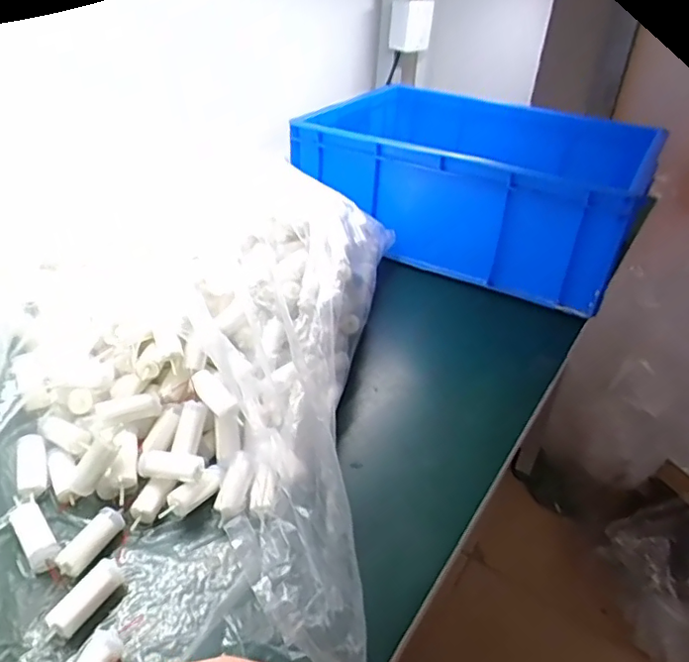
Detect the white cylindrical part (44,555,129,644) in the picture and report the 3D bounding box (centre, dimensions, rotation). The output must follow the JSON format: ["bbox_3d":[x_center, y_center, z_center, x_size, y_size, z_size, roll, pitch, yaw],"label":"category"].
[{"bbox_3d":[-0.169,0.176,0.375,0.019,0.017,0.055,20,37,21],"label":"white cylindrical part"}]

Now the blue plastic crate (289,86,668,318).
[{"bbox_3d":[0.197,-0.237,0.866,0.476,0.181,0.348,25,39,26],"label":"blue plastic crate"}]

